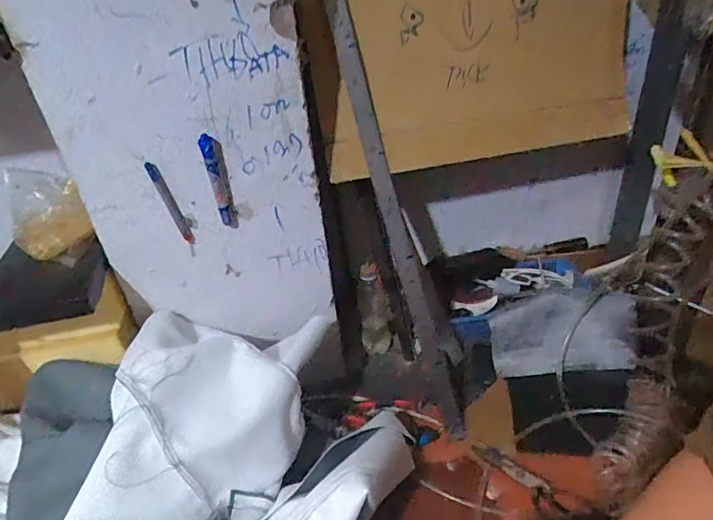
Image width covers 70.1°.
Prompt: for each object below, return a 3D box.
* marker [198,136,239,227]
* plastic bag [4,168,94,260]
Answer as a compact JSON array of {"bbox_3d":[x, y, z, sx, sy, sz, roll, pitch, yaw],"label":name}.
[{"bbox_3d":[-0.190,-0.107,0.709,0.024,0.140,0.022,-10,35,-6],"label":"marker"},{"bbox_3d":[-0.483,-0.075,0.792,0.106,0.079,0.190,-27,40,-28],"label":"plastic bag"}]

